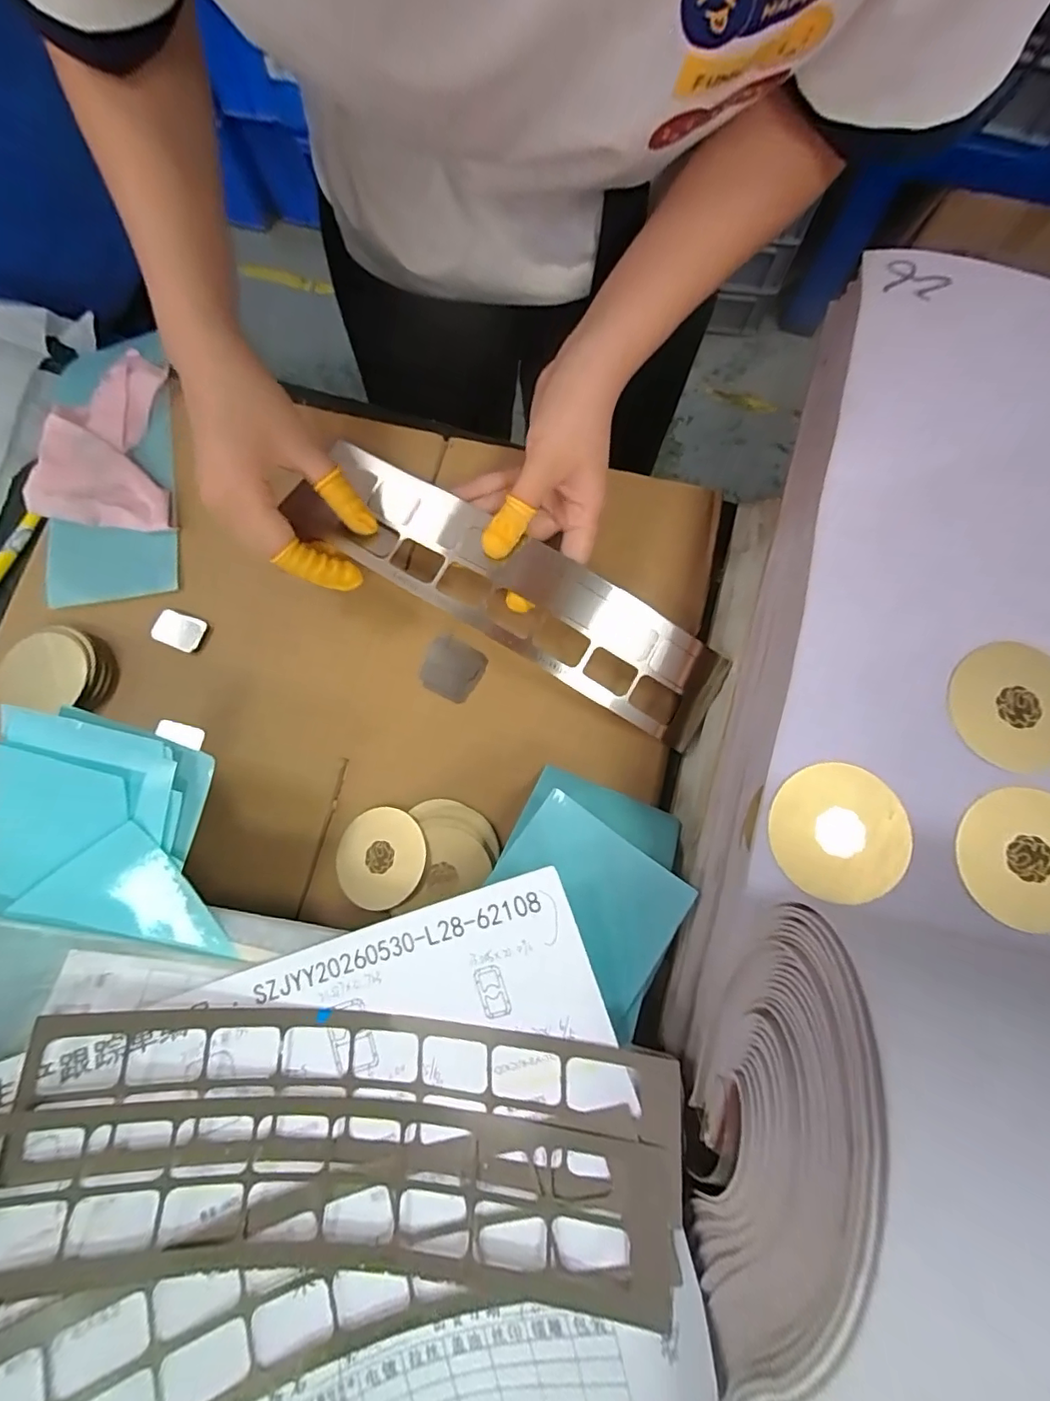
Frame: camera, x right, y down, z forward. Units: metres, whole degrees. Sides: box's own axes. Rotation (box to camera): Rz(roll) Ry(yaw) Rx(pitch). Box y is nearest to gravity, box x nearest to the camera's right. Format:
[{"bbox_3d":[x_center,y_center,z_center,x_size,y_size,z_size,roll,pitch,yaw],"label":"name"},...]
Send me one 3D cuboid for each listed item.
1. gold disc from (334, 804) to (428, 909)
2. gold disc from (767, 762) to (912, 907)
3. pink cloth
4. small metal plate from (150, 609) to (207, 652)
[{"bbox_3d":[-0.091,0.098,0.330,0.058,0.004,0.058,-5,69,12],"label":"gold disc"},{"bbox_3d":[0.138,0.058,0.231,0.056,0.008,0.057,-1,79,6],"label":"gold disc"},{"bbox_3d":[-0.297,-0.192,0.388,0.090,0.016,0.130,10,79,-13],"label":"pink cloth"},{"bbox_3d":[-0.243,-0.049,0.368,0.031,0.005,0.024,18,80,5],"label":"small metal plate"}]

